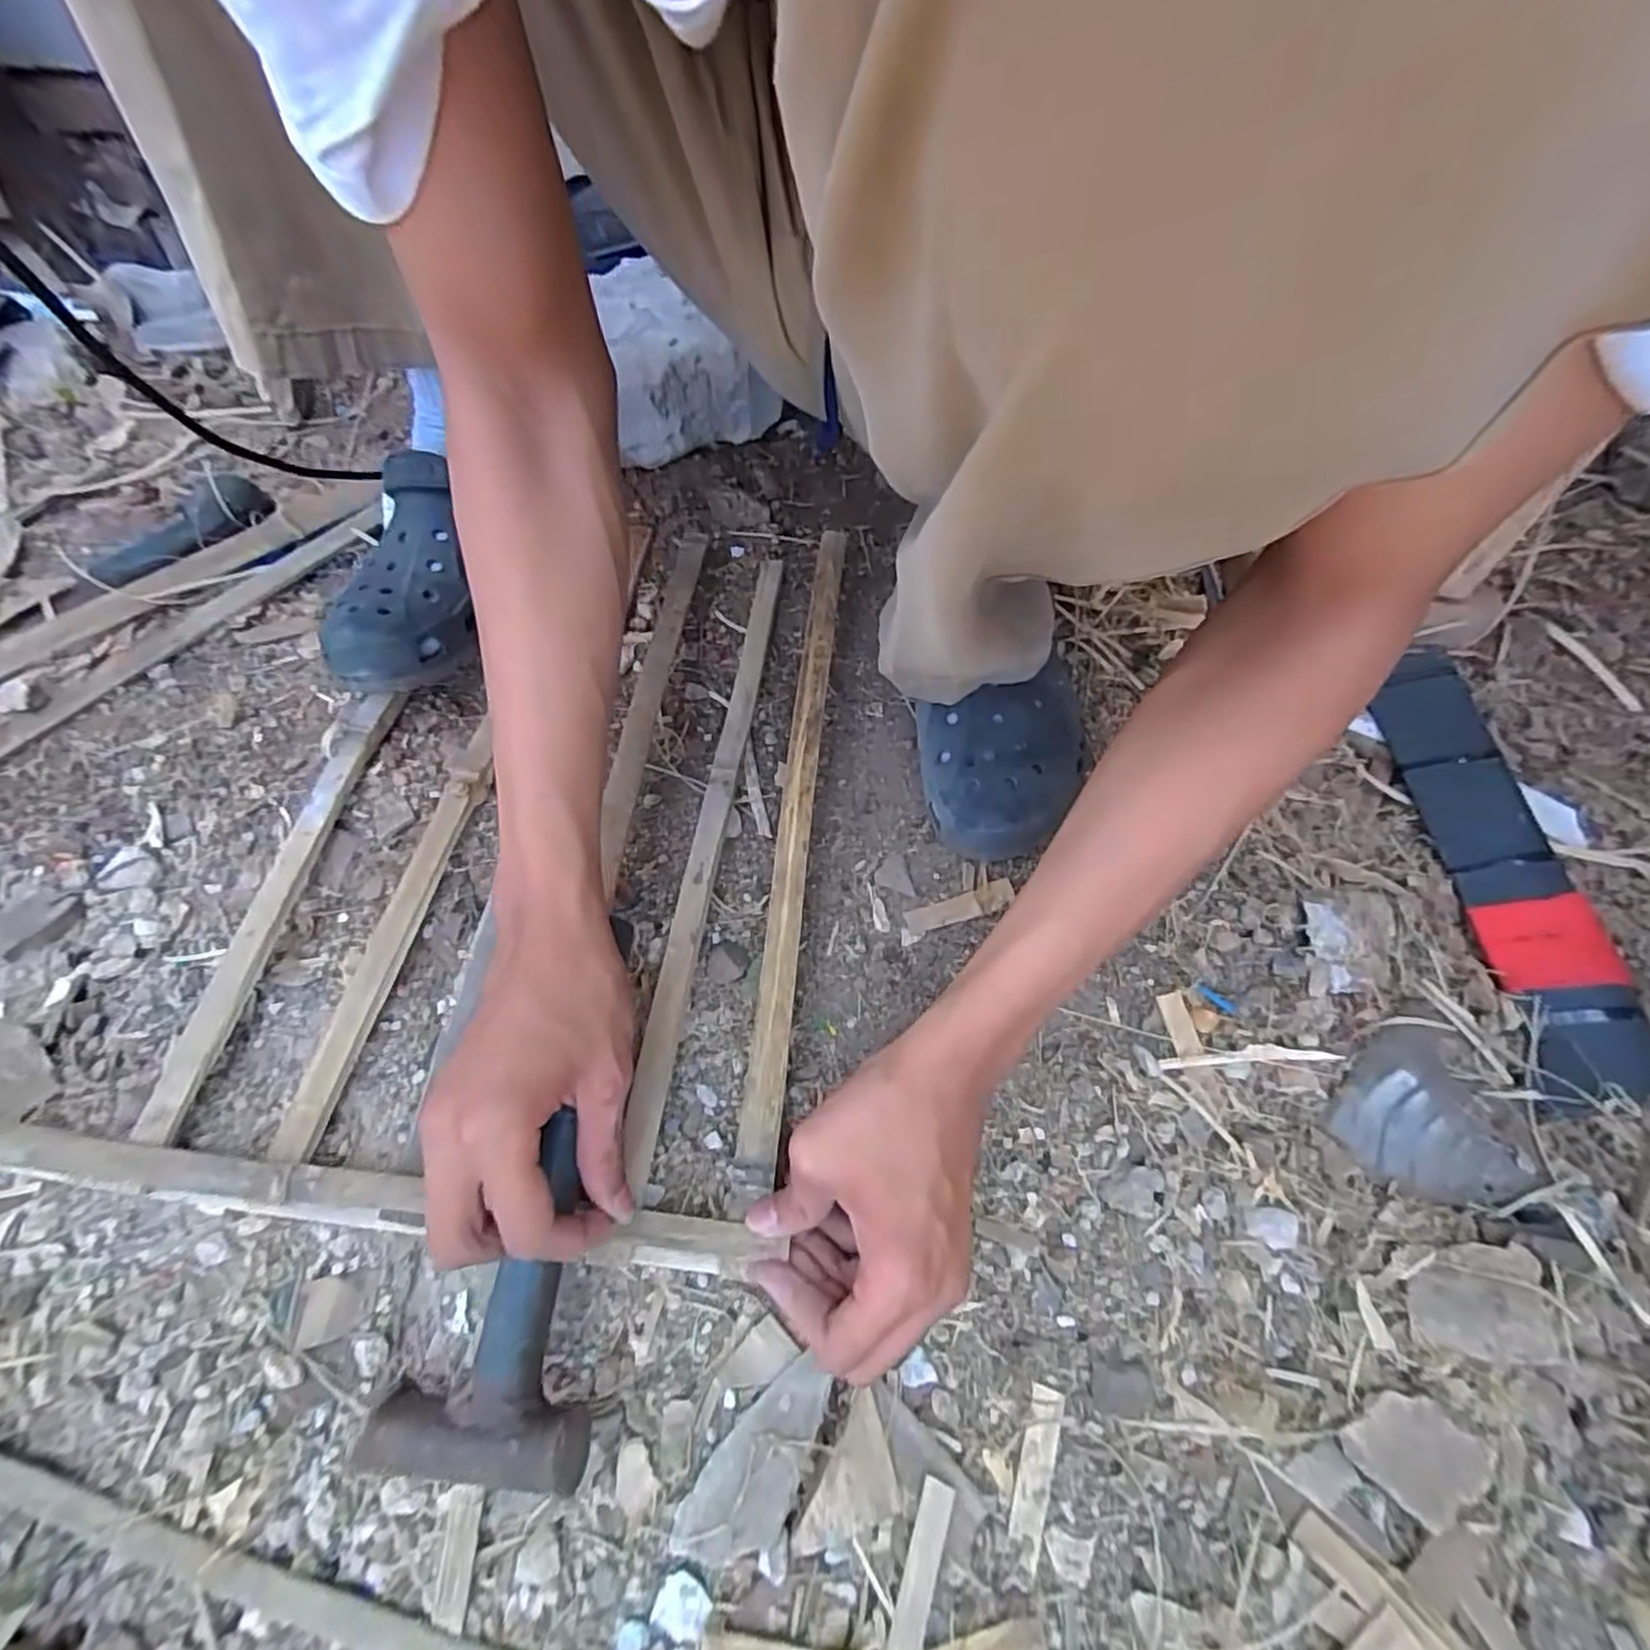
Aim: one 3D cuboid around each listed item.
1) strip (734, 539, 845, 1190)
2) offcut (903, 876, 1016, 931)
[{"bbox_3d":[-0.017,-0.021,0.451,0.023,0.012,0.457,6,64,0],"label":"strip"},{"bbox_3d":[0.084,0.052,0.438,0.067,0.004,0.018,-20,61,1],"label":"offcut"}]

